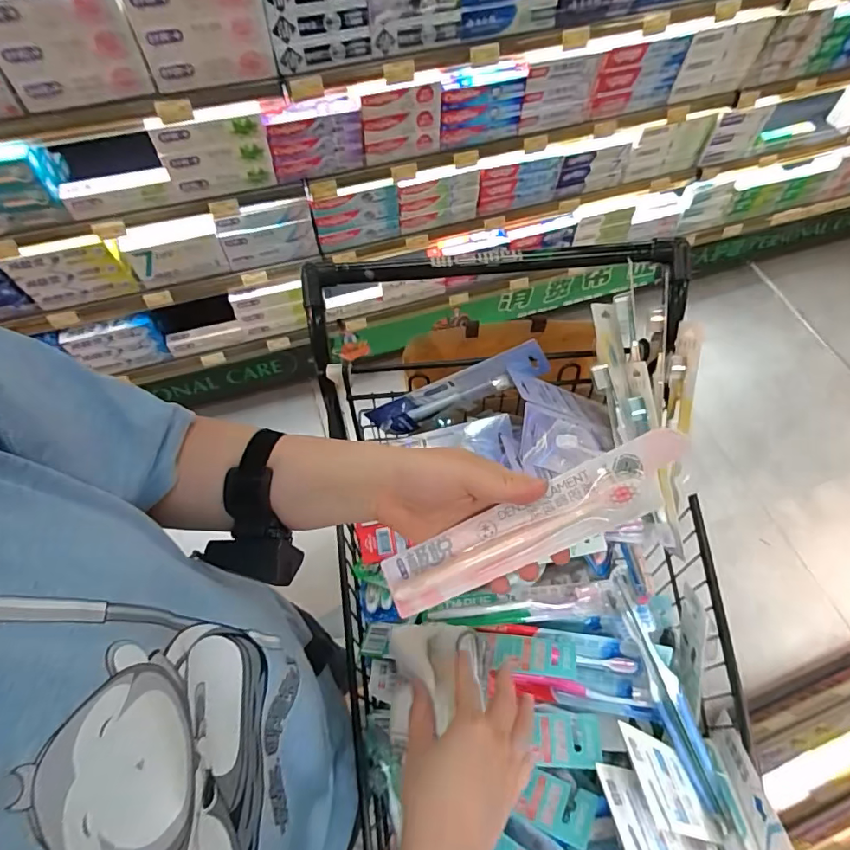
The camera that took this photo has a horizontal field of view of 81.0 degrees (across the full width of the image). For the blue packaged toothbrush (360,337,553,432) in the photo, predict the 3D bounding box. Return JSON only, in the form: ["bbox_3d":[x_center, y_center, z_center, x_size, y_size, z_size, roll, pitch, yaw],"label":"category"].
[{"bbox_3d":[0.038,-0.040,0.640,0.235,0.056,0.023,-22,59,20],"label":"blue packaged toothbrush"}]

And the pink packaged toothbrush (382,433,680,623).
[{"bbox_3d":[0.068,0.072,0.340,0.224,0.016,0.045,-31,60,18],"label":"pink packaged toothbrush"}]

